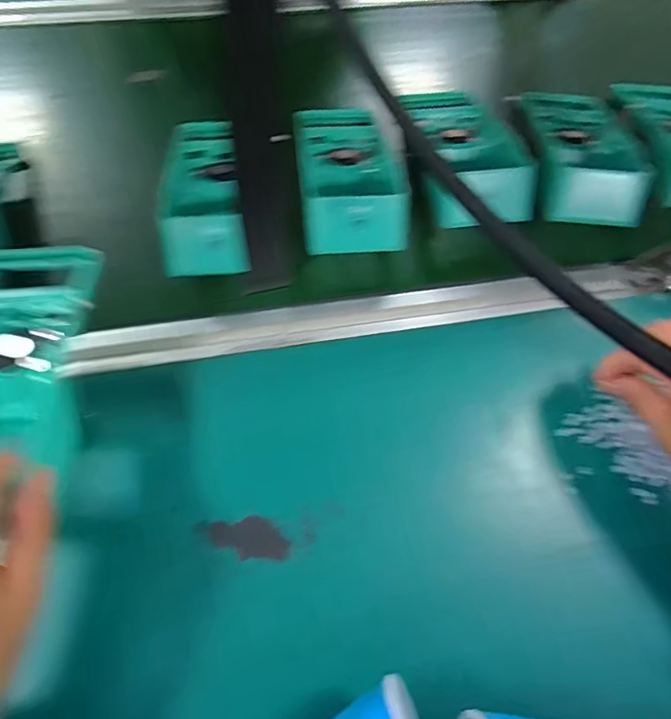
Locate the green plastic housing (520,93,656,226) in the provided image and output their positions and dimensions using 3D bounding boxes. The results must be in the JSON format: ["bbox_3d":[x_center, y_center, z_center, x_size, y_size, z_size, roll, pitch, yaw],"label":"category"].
[{"bbox_3d":[0.242,-0.209,0.466,0.113,0.040,0.180,2,66,-2],"label":"green plastic housing"}]

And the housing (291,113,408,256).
[{"bbox_3d":[0.014,-0.177,0.454,0.096,0.044,0.208,-4,54,-5],"label":"housing"}]

